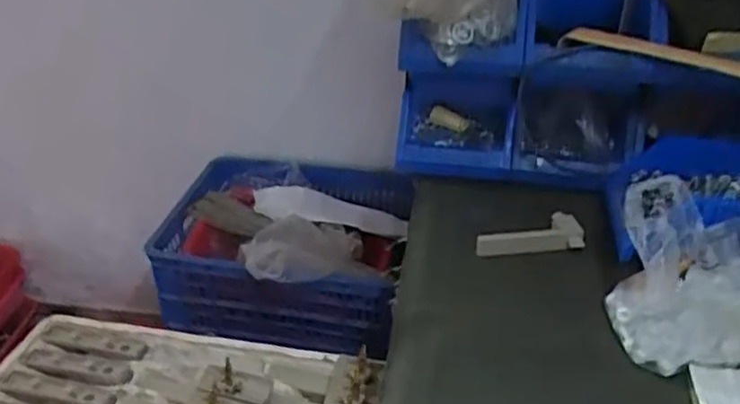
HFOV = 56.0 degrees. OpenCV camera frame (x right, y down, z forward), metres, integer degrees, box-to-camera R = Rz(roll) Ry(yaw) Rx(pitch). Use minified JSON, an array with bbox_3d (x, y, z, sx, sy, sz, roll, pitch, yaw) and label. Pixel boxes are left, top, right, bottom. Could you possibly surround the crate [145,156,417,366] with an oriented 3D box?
[{"bbox_3d":[-0.151,0.087,1.324,0.470,0.197,0.364,8,32,16],"label":"crate"}]

